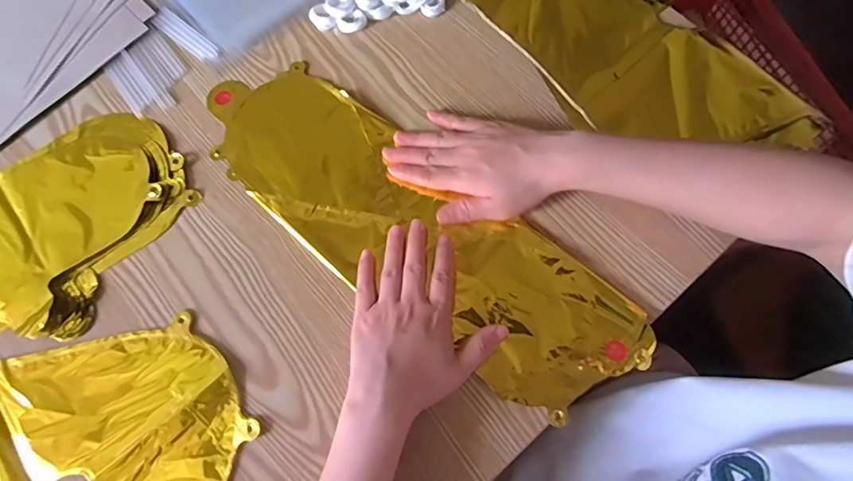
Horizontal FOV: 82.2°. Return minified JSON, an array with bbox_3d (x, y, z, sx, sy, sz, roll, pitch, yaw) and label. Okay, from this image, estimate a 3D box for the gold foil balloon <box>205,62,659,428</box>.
[{"bbox_3d":[-0.019,-0.014,0.424,0.425,0.011,0.132,35,77,11],"label":"gold foil balloon"}]

